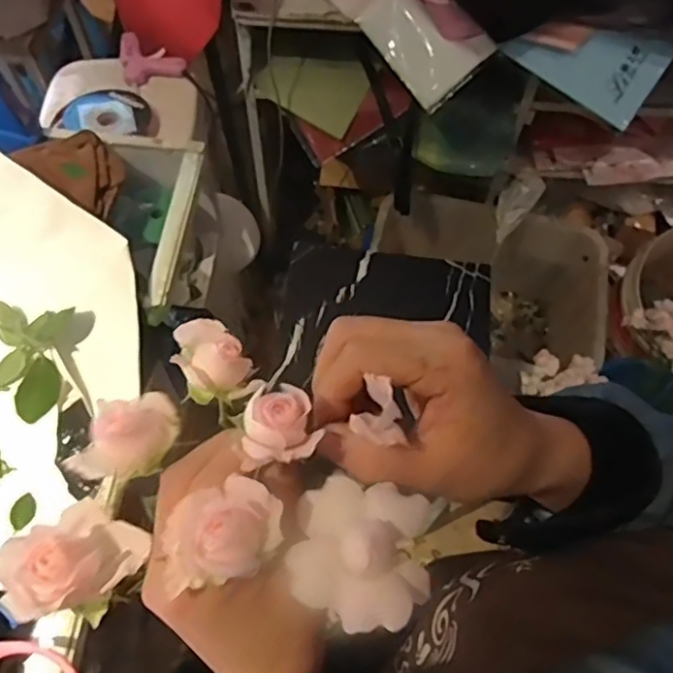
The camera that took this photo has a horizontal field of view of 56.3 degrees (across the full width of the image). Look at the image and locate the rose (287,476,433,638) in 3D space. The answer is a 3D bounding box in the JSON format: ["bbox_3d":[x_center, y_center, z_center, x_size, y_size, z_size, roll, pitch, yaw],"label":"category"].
[{"bbox_3d":[0.009,0.075,0.223,0.049,0.022,0.050,1,63,-1],"label":"rose"}]

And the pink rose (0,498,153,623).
[{"bbox_3d":[-0.103,0.089,0.247,0.041,0.028,0.045,1,63,-1],"label":"pink rose"}]

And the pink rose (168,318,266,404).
[{"bbox_3d":[-0.057,0.010,0.284,0.030,0.023,0.041,-32,68,-17],"label":"pink rose"}]

